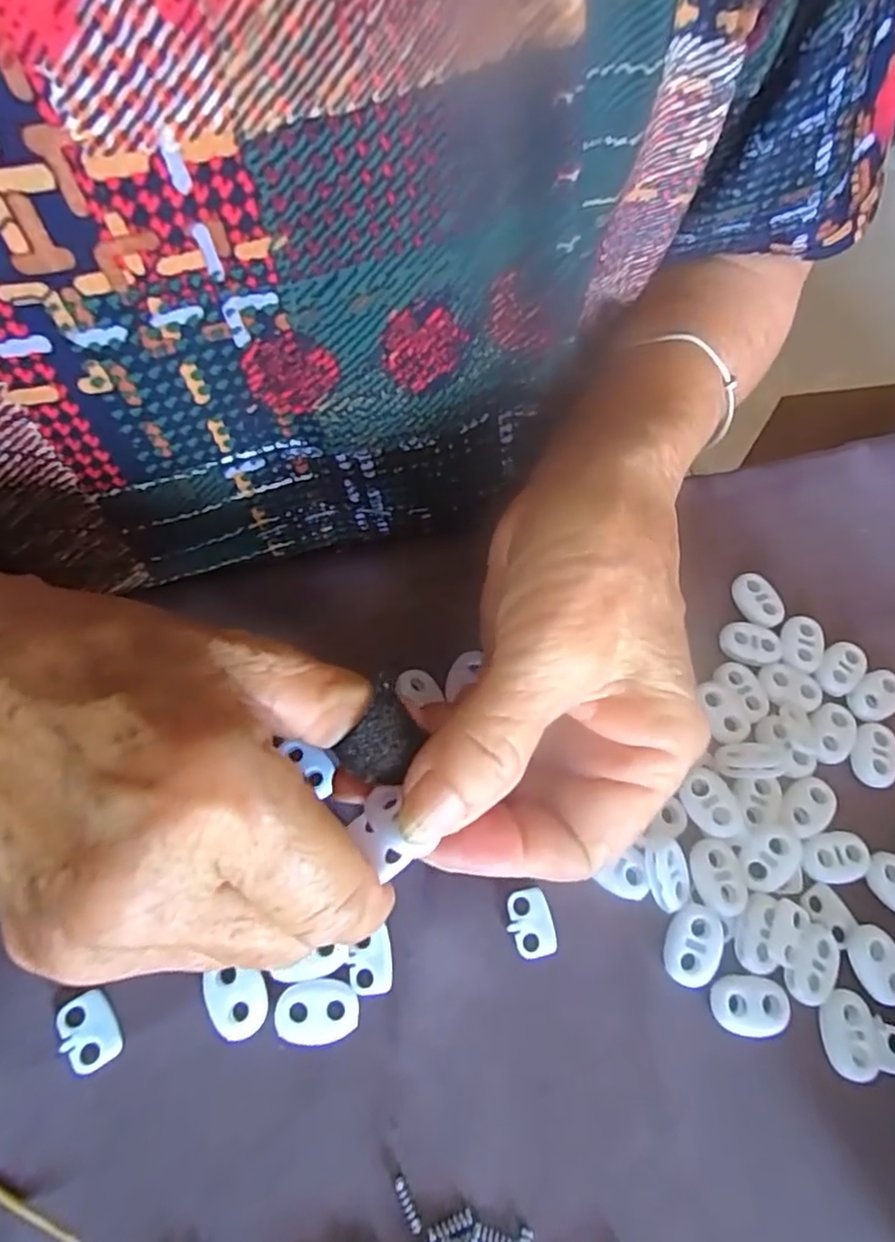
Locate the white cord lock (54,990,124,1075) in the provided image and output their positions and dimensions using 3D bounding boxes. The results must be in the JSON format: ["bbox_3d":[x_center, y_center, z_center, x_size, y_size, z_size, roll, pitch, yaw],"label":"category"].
[{"bbox_3d":[-0.097,0.110,0.172,0.013,0.004,0.019,-31,72,-16],"label":"white cord lock"}]

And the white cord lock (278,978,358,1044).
[{"bbox_3d":[-0.036,0.109,0.179,0.022,0.004,0.015,-2,66,-5],"label":"white cord lock"}]

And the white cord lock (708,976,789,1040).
[{"bbox_3d":[0.088,0.113,0.189,0.021,0.005,0.015,5,66,-2],"label":"white cord lock"}]

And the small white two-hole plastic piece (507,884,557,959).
[{"bbox_3d":[0.025,0.091,0.194,0.013,0.004,0.019,-12,68,-9],"label":"small white two-hole plastic piece"}]

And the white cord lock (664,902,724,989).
[{"bbox_3d":[0.073,0.097,0.192,0.014,0.005,0.022,19,66,4],"label":"white cord lock"}]

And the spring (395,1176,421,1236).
[{"bbox_3d":[-0.010,0.149,0.163,0.004,0.004,0.012,-24,70,-14],"label":"spring"}]

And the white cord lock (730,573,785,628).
[{"bbox_3d":[0.117,-0.008,0.245,0.016,0.004,0.022,-21,69,-13],"label":"white cord lock"}]

